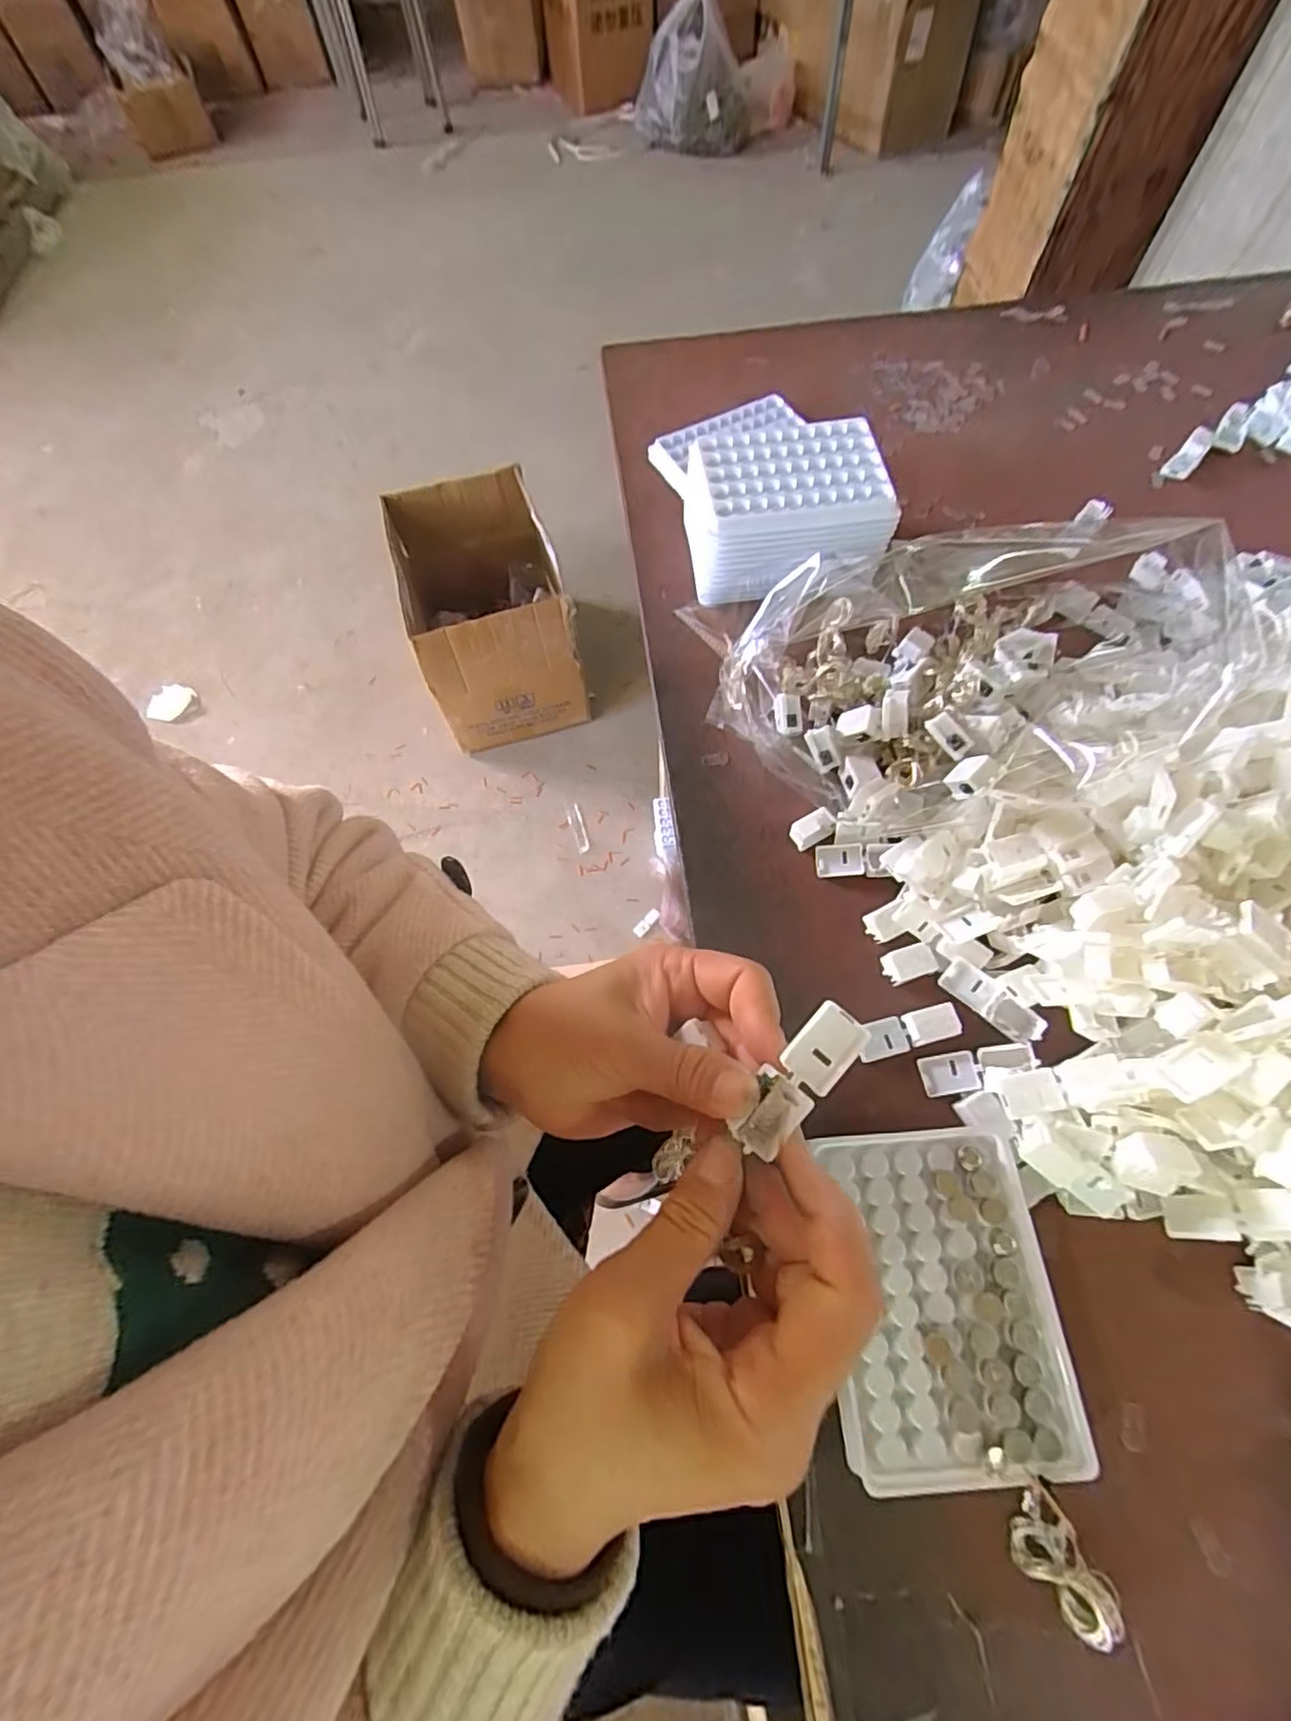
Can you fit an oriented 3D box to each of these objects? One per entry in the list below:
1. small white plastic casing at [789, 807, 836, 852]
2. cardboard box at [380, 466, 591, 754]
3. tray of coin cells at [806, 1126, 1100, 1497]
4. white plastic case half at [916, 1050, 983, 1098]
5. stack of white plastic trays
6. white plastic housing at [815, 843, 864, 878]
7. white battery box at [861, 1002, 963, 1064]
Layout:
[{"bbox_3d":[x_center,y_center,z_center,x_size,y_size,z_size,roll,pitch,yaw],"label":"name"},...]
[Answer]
[{"bbox_3d":[0.103,-0.019,0.390,0.026,0.015,0.015,-27,68,-11],"label":"small white plastic casing"},{"bbox_3d":[-0.299,-0.476,1.230,0.265,0.305,0.417,-17,67,-5],"label":"cardboard box"},{"bbox_3d":[0.132,0.194,0.289,0.095,0.031,0.128,-3,66,-1],"label":"tray of coin cells"},{"bbox_3d":[0.160,0.112,0.334,0.026,0.007,0.020,-9,66,-3],"label":"white plastic case half"},{"bbox_3d":[0.086,-0.282,0.476,0.138,0.071,0.202,-11,66,-4],"label":"stack of white plastic trays"},{"bbox_3d":[0.118,0.000,0.388,0.027,0.007,0.020,0,66,1],"label":"white plastic housing"},{"bbox_3d":[0.142,0.092,0.343,0.053,0.011,0.019,-13,66,-5],"label":"white battery box"}]

